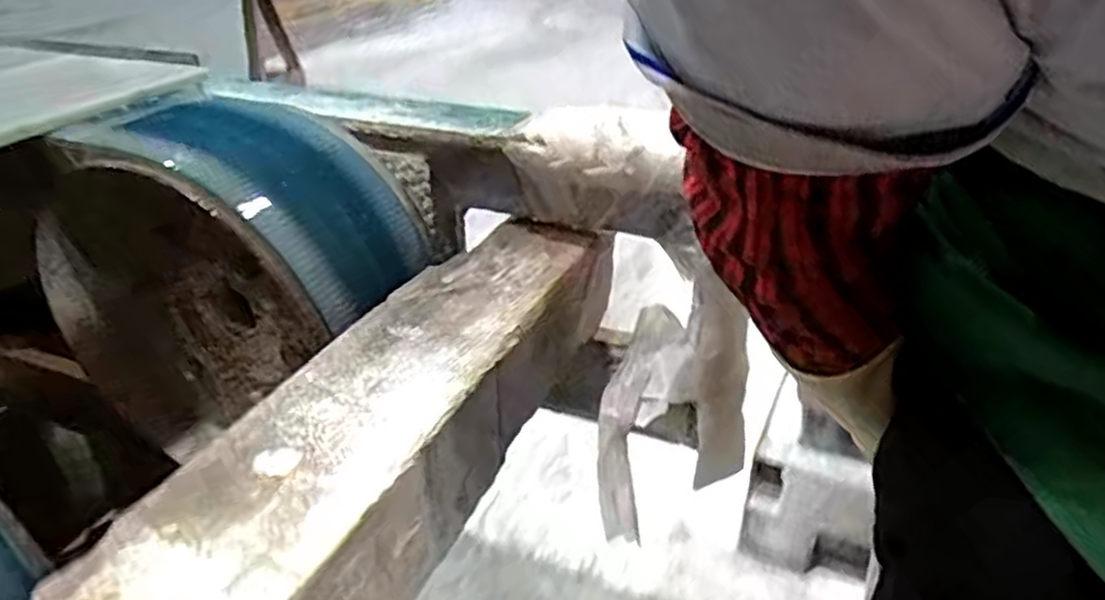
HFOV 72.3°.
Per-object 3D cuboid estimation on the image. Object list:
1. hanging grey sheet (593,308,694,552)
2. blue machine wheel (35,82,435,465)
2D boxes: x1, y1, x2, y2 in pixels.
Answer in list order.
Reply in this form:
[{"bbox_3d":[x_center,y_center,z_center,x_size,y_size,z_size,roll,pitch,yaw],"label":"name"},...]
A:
[{"bbox_3d":[0.069,0.101,0.599,0.060,0.184,0.049,19,8,30],"label":"hanging grey sheet"},{"bbox_3d":[-0.239,-0.016,0.563,0.249,0.238,0.135,9,31,15],"label":"blue machine wheel"}]

